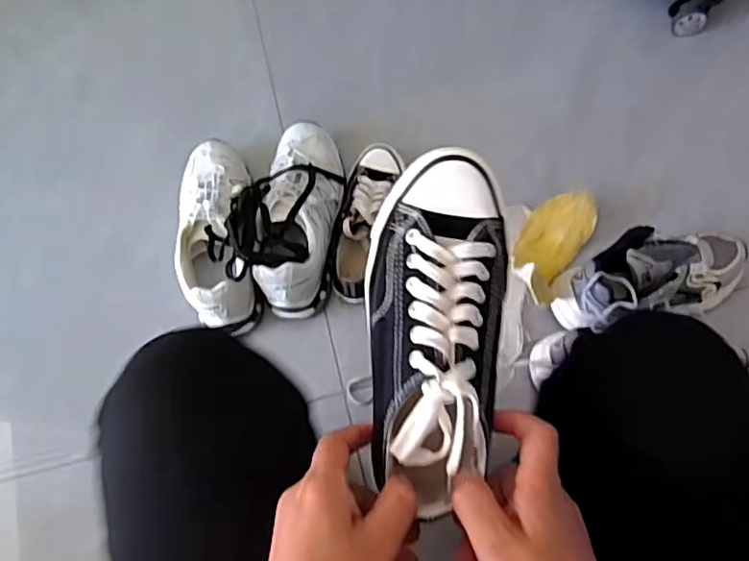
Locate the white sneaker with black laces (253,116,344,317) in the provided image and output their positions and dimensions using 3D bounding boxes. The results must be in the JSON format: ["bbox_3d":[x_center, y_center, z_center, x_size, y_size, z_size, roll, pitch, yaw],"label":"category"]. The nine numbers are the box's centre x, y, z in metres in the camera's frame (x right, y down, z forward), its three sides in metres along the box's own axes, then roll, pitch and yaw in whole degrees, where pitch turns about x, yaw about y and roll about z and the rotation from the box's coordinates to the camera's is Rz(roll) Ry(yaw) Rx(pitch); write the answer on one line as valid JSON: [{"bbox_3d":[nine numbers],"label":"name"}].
[{"bbox_3d":[-0.100,-0.102,0.843,0.102,0.091,0.283,-1,69,3],"label":"white sneaker with black laces"}]

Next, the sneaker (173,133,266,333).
[{"bbox_3d":[-0.219,-0.072,0.851,0.095,0.116,0.283,-10,69,-1],"label":"sneaker"}]

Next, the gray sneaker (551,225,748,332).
[{"bbox_3d":[0.368,-0.006,0.816,0.262,0.097,0.107,-10,69,-1],"label":"gray sneaker"}]

